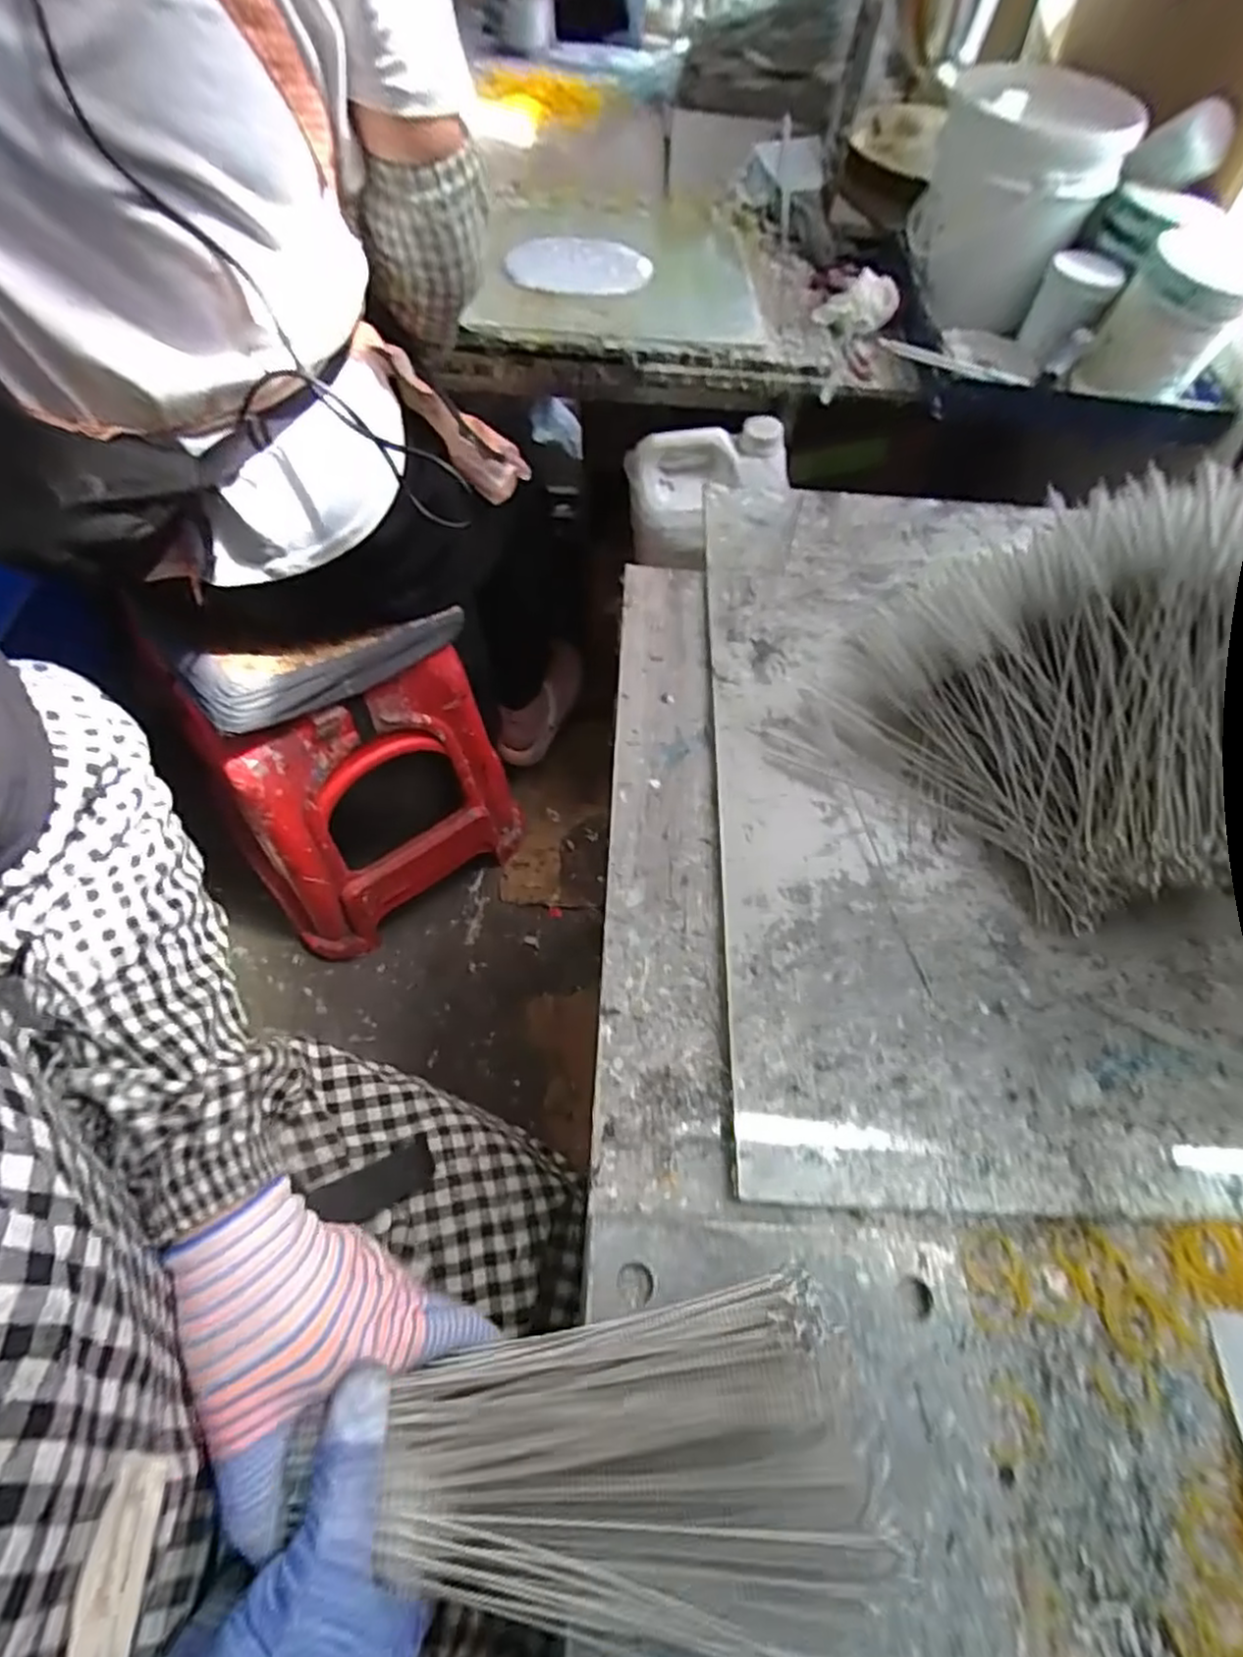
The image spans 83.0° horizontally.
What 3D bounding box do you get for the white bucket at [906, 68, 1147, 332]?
[{"bbox_3d":[0.418,-0.676,0.768,0.182,0.169,0.182,21,64,8],"label":"white bucket"}]

